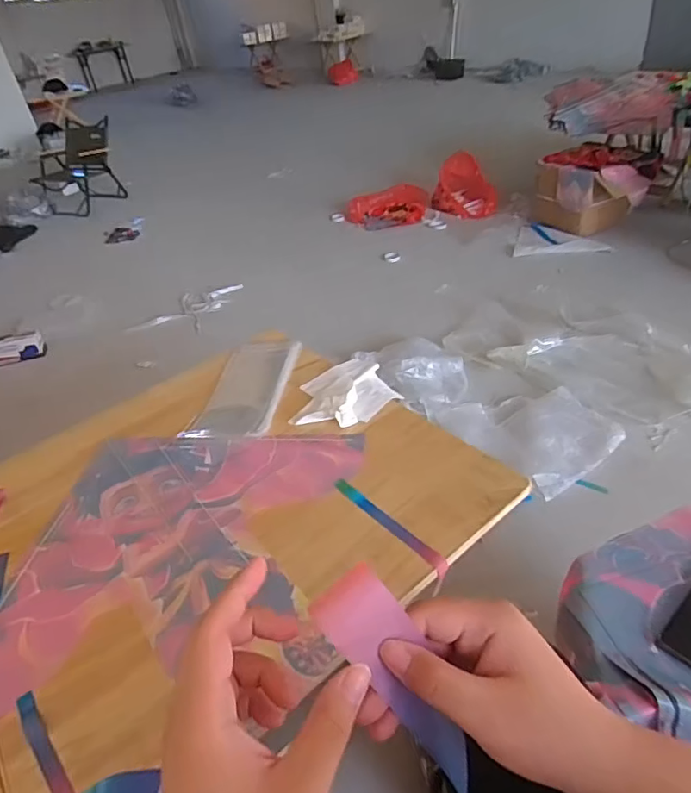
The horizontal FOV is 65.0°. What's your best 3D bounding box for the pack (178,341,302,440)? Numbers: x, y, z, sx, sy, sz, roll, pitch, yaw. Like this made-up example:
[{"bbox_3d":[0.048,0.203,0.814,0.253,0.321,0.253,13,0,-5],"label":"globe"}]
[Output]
[{"bbox_3d":[-0.210,-0.034,1.184,0.174,0.027,0.354,3,40,12],"label":"pack"}]

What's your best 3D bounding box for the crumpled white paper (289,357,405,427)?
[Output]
[{"bbox_3d":[0.002,-0.018,1.123,0.198,0.024,0.215,-1,39,7],"label":"crumpled white paper"}]

